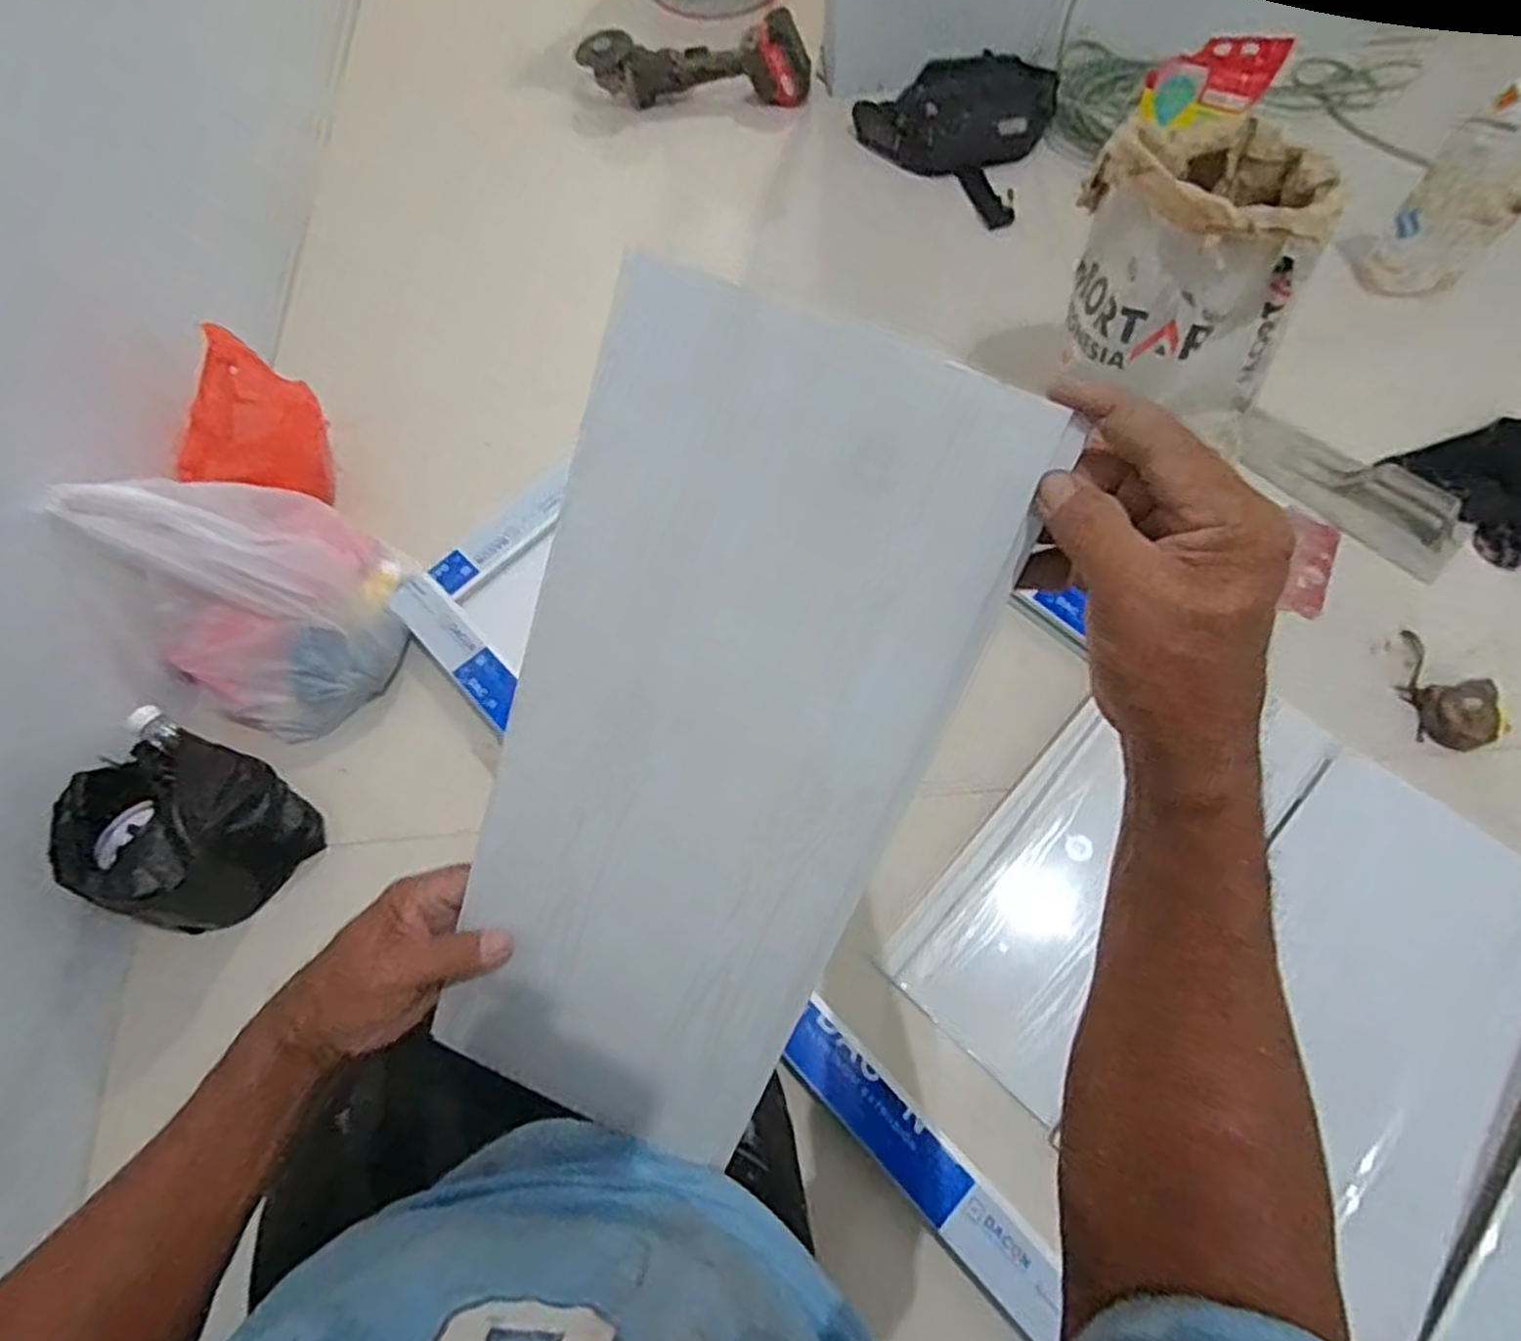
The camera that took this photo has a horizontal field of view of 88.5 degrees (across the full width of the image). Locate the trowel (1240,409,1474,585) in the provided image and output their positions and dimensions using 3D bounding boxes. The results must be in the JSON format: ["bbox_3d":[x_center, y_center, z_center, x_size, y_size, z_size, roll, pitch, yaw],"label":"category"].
[{"bbox_3d":[0.725,-0.232,0.958,0.277,0.044,0.105,38,73,18],"label":"trowel"}]

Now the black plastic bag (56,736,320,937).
[{"bbox_3d":[-0.584,0.155,0.790,0.172,0.183,0.192,9,67,7],"label":"black plastic bag"}]

